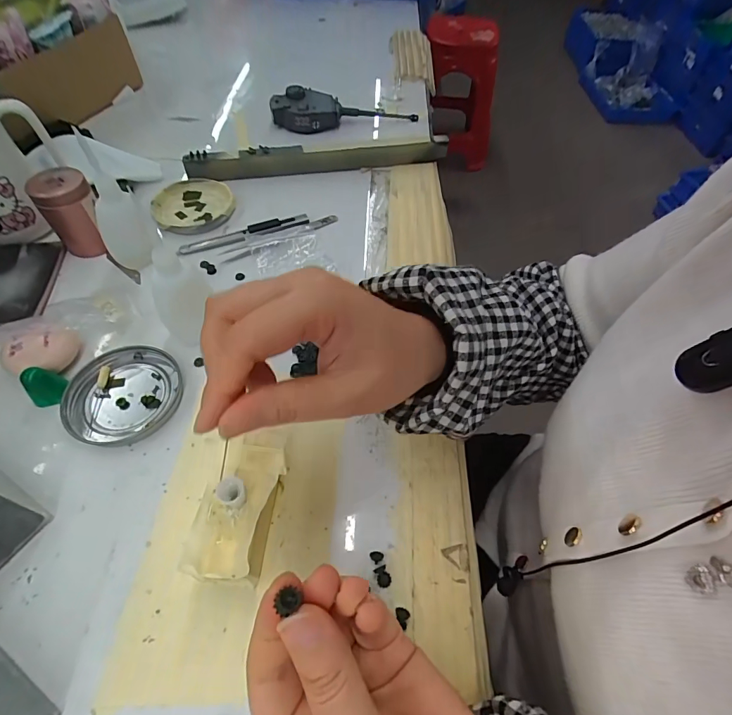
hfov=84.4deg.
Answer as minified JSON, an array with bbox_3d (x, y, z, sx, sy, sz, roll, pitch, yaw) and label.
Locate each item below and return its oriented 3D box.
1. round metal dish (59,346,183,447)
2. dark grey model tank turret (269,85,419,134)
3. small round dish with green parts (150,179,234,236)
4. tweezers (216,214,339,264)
[{"bbox_3d":[-0.177,0.026,0.296,0.078,0.007,0.075,2,56,-2],"label":"round metal dish"},{"bbox_3d":[-0.025,-0.324,0.522,0.187,0.033,0.050,-10,57,-10],"label":"dark grey model tank turret"},{"bbox_3d":[-0.179,-0.159,0.422,0.078,0.012,0.085,2,56,-2],"label":"small round dish with green parts"},{"bbox_3d":[-0.082,-0.118,0.397,0.125,0.008,0.020,-26,61,-19],"label":"tweezers"}]

